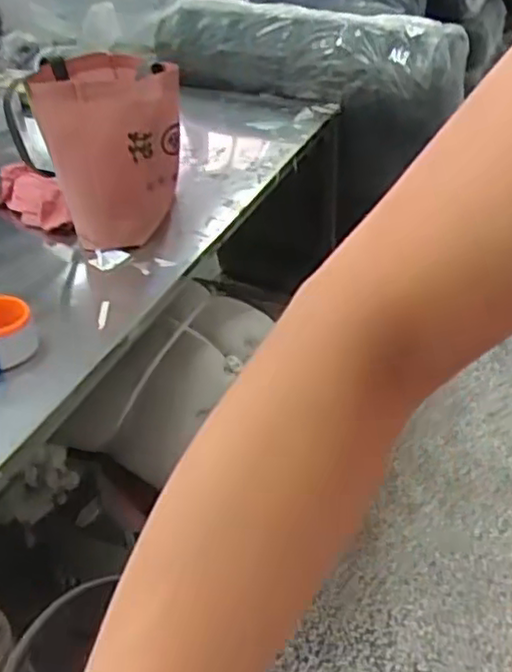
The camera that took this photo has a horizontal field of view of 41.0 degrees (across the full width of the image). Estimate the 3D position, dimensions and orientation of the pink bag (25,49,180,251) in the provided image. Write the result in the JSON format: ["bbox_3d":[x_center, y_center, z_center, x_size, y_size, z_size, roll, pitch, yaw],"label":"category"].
[{"bbox_3d":[-0.213,-0.287,1.021,0.203,0.209,0.197,-11,38,-10],"label":"pink bag"}]

